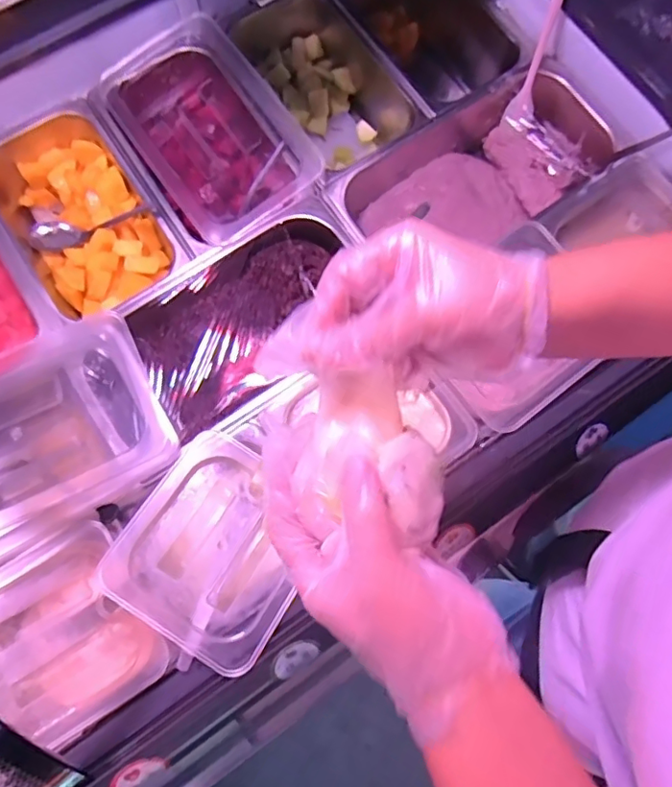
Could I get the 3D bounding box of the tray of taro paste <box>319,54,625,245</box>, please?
[{"bbox_3d":[0.147,-0.257,0.658,0.322,0.088,0.176,-28,78,-8],"label":"tray of taro paste"}]

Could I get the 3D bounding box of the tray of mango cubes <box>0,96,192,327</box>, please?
[{"bbox_3d":[-0.292,-0.201,0.641,0.168,0.083,0.271,-33,79,-9],"label":"tray of mango cubes"}]

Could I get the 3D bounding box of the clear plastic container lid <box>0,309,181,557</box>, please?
[{"bbox_3d":[-0.299,0.046,0.526,0.263,0.030,0.176,-27,78,-8],"label":"clear plastic container lid"}]

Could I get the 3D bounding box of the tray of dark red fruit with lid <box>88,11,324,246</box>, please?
[{"bbox_3d":[-0.148,-0.291,0.650,0.168,0.090,0.257,-37,80,-10],"label":"tray of dark red fruit with lid"}]

